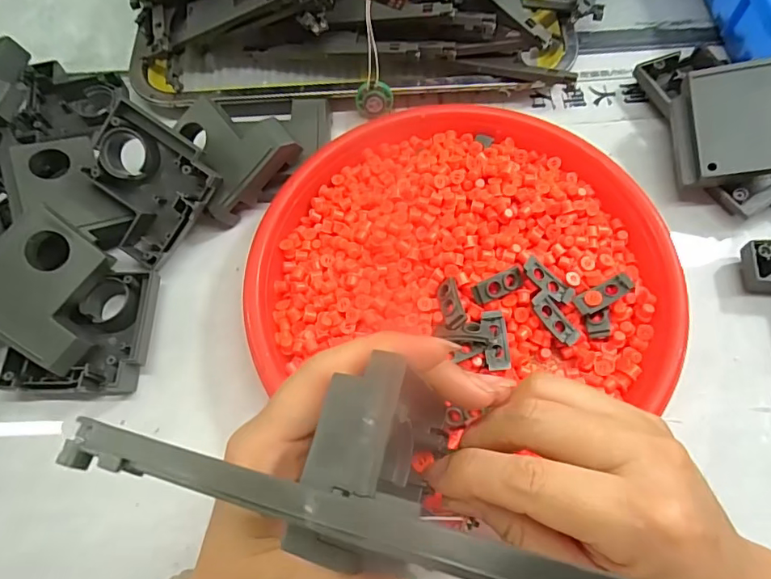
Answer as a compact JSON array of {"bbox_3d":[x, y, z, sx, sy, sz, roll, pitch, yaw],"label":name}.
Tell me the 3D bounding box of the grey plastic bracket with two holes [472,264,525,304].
[{"bbox_3d":[0.069,-0.003,0.293,0.035,0.006,0.012,-26,69,-7],"label":"grey plastic bracket with two holes"}]

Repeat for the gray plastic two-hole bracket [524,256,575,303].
[{"bbox_3d":[0.097,-0.005,0.292,0.034,0.004,0.013,40,75,3],"label":"gray plastic two-hole bracket"}]

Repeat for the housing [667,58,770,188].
[{"bbox_3d":[0.231,-0.107,0.315,0.080,0.020,0.072,-6,82,18],"label":"housing"}]

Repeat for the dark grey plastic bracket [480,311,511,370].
[{"bbox_3d":[0.064,0.029,0.282,0.015,0.004,0.034,-5,68,1],"label":"dark grey plastic bracket"}]

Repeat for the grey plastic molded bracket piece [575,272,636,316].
[{"bbox_3d":[0.128,0.002,0.289,0.034,0.009,0.012,-26,69,-7],"label":"grey plastic molded bracket piece"}]

